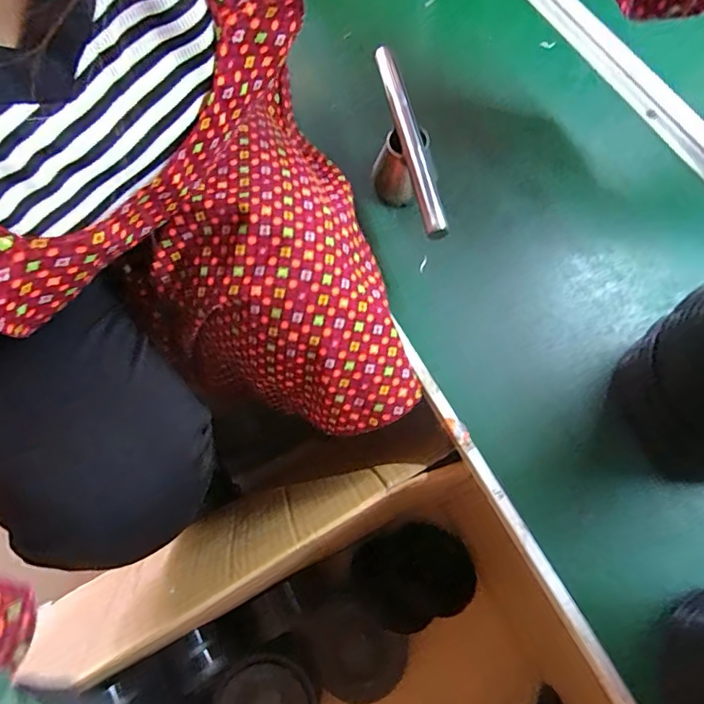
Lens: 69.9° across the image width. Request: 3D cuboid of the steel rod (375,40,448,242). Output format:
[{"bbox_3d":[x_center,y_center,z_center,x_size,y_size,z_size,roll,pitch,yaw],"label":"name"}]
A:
[{"bbox_3d":[0.049,-0.184,0.432,0.018,0.017,0.202,-10,67,-5],"label":"steel rod"}]

